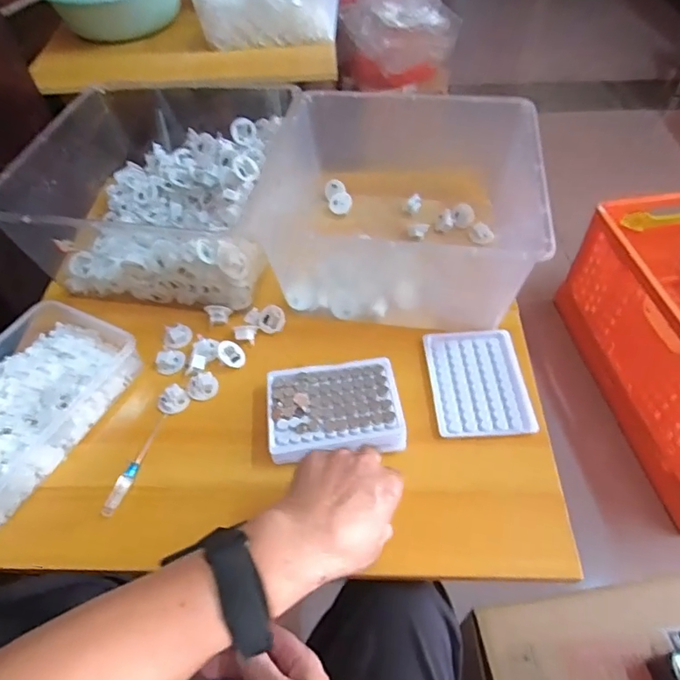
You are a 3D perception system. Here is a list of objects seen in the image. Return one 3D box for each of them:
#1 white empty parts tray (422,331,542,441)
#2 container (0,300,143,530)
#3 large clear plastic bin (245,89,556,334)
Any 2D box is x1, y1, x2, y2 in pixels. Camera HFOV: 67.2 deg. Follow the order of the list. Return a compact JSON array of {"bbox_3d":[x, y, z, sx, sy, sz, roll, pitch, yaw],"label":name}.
[{"bbox_3d":[0.150,0.044,0.560,0.100,0.012,0.130,-3,52,0],"label":"white empty parts tray"},{"bbox_3d":[-0.342,0.070,0.545,0.155,0.046,0.244,21,56,18],"label":"container"},{"bbox_3d":[0.077,-0.166,0.645,0.301,0.144,0.283,5,52,6],"label":"large clear plastic bin"}]

